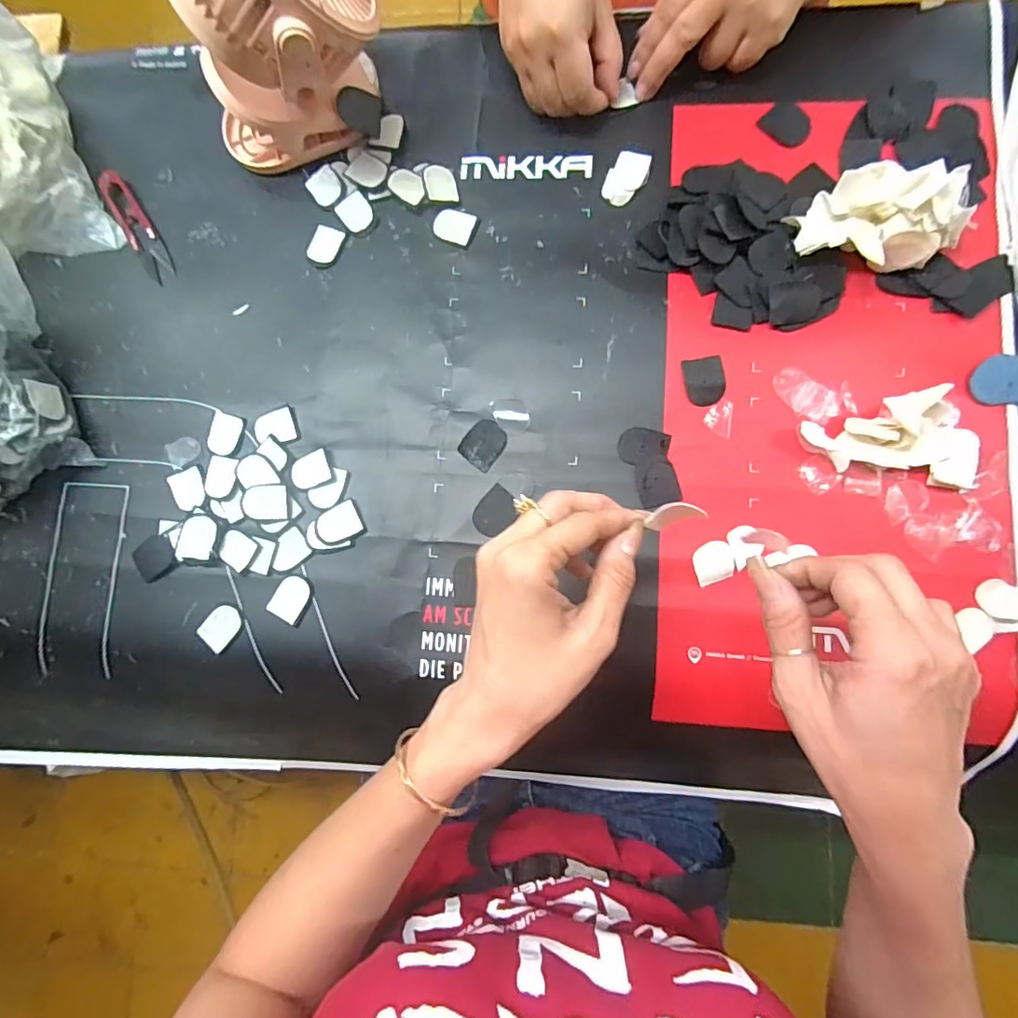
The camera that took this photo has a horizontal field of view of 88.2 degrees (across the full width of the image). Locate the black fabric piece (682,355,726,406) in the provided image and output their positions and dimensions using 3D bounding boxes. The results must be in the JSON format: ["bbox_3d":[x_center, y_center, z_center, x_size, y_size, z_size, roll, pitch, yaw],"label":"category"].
[{"bbox_3d":[0.136,-0.088,0.362,0.027,0.004,0.032,-9,83,4],"label":"black fabric piece"}]

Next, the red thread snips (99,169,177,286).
[{"bbox_3d":[-0.299,-0.227,0.419,0.022,0.012,0.100,-29,82,1],"label":"red thread snips"}]

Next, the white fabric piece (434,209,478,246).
[{"bbox_3d":[-0.042,-0.216,0.400,0.030,0.004,0.025,16,86,6],"label":"white fabric piece"}]

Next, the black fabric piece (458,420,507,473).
[{"bbox_3d":[-0.018,-0.047,0.373,0.027,0.004,0.033,37,88,7],"label":"black fabric piece"}]

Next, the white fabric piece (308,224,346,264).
[{"bbox_3d":[-0.143,-0.205,0.407,0.024,0.004,0.030,20,86,7],"label":"white fabric piece"}]

